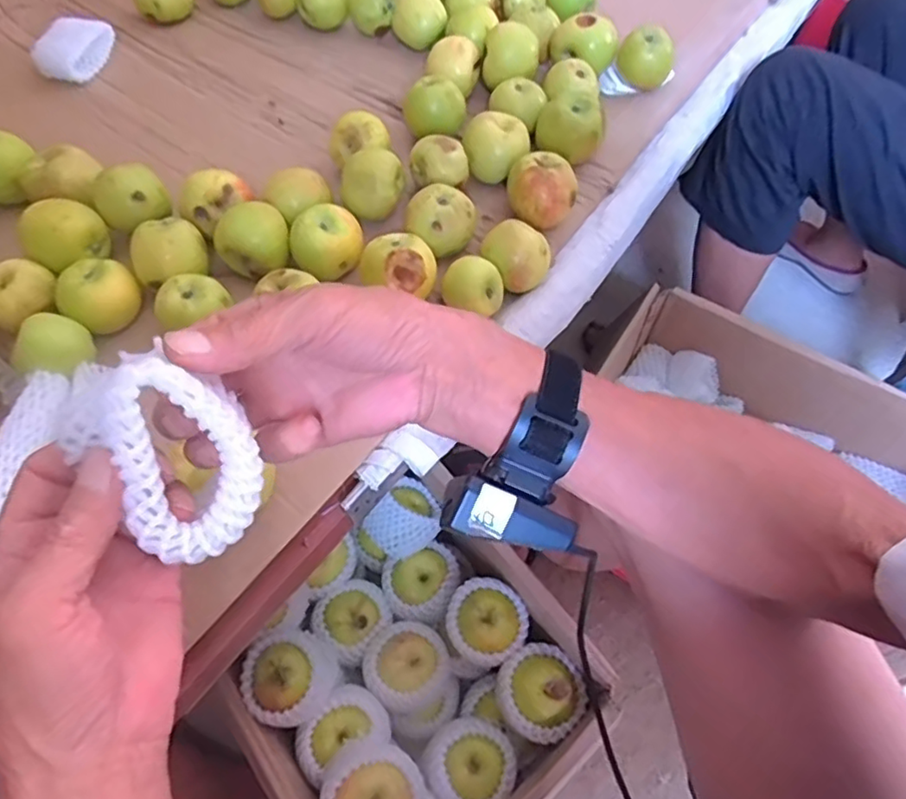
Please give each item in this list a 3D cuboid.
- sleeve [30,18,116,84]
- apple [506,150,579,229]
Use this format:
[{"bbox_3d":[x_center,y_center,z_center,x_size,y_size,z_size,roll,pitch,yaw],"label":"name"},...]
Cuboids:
[{"bbox_3d":[-0.421,-0.386,0.683,0.065,0.038,0.075,9,60,5],"label":"sleeve"},{"bbox_3d":[0.078,-0.182,0.549,0.059,0.057,0.055,9,60,5],"label":"apple"}]

